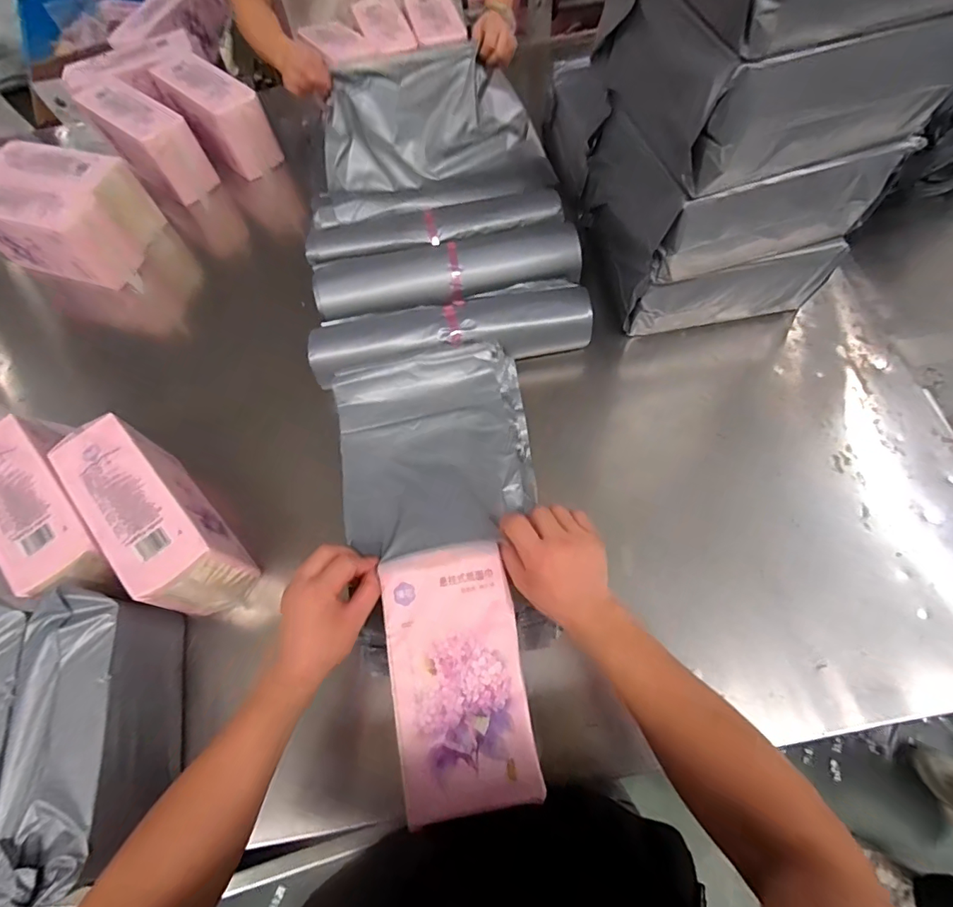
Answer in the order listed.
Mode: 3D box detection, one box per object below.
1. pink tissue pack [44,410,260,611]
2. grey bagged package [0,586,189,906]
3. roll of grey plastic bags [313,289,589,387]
[{"bbox_3d":[-0.385,0.074,0.593,0.094,0.113,0.238,-40,70,-14],"label":"pink tissue pack"},{"bbox_3d":[-0.380,0.272,0.494,0.105,0.132,0.255,-13,66,-3],"label":"grey bagged package"},{"bbox_3d":[-0.042,-0.174,0.712,0.400,0.059,0.106,-12,66,-2],"label":"roll of grey plastic bags"}]

